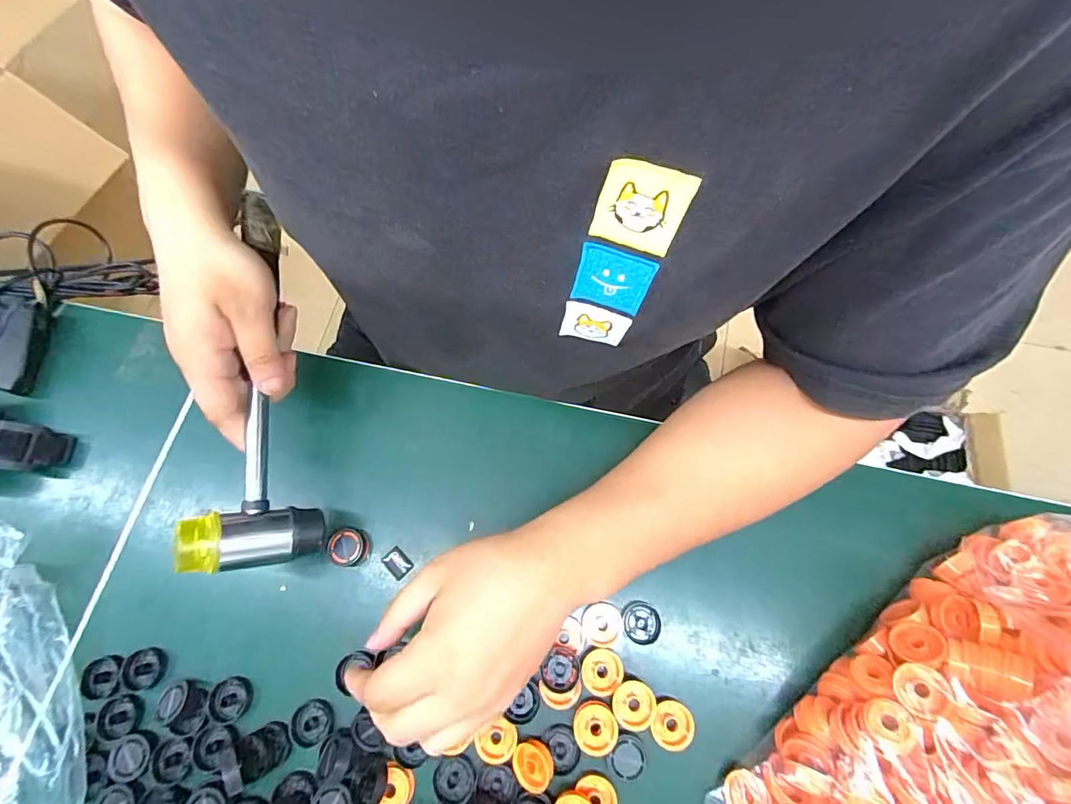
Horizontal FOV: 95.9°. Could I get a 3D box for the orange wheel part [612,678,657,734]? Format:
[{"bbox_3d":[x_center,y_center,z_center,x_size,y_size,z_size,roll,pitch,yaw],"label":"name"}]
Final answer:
[{"bbox_3d":[0.061,0.186,0.297,0.024,0.009,0.026,20,61,16],"label":"orange wheel part"}]

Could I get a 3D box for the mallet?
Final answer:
[{"bbox_3d":[-0.176,-0.012,0.315,0.071,0.038,0.228,-3,78,2],"label":"mallet"}]

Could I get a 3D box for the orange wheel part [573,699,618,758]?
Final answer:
[{"bbox_3d":[0.036,0.197,0.293,0.025,0.011,0.027,7,73,5],"label":"orange wheel part"}]

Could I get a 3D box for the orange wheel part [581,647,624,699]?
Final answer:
[{"bbox_3d":[0.042,0.171,0.305,0.025,0.007,0.025,9,64,11],"label":"orange wheel part"}]

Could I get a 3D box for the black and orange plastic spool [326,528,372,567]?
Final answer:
[{"bbox_3d":[-0.132,0.103,0.342,0.026,0.011,0.026,-1,73,2],"label":"black and orange plastic spool"}]

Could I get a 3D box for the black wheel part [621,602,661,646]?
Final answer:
[{"bbox_3d":[0.070,0.146,0.318,0.025,0.005,0.024,-1,73,2],"label":"black wheel part"}]

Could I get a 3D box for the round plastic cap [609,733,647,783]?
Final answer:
[{"bbox_3d":[0.055,0.213,0.288,0.021,0.007,0.024,21,75,9],"label":"round plastic cap"}]

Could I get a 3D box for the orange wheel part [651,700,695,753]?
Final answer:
[{"bbox_3d":[0.084,0.198,0.295,0.026,0.015,0.024,-1,73,2],"label":"orange wheel part"}]

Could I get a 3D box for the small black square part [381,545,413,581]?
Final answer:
[{"bbox_3d":[-0.098,0.114,0.341,0.021,0.004,0.015,41,79,13],"label":"small black square part"}]

